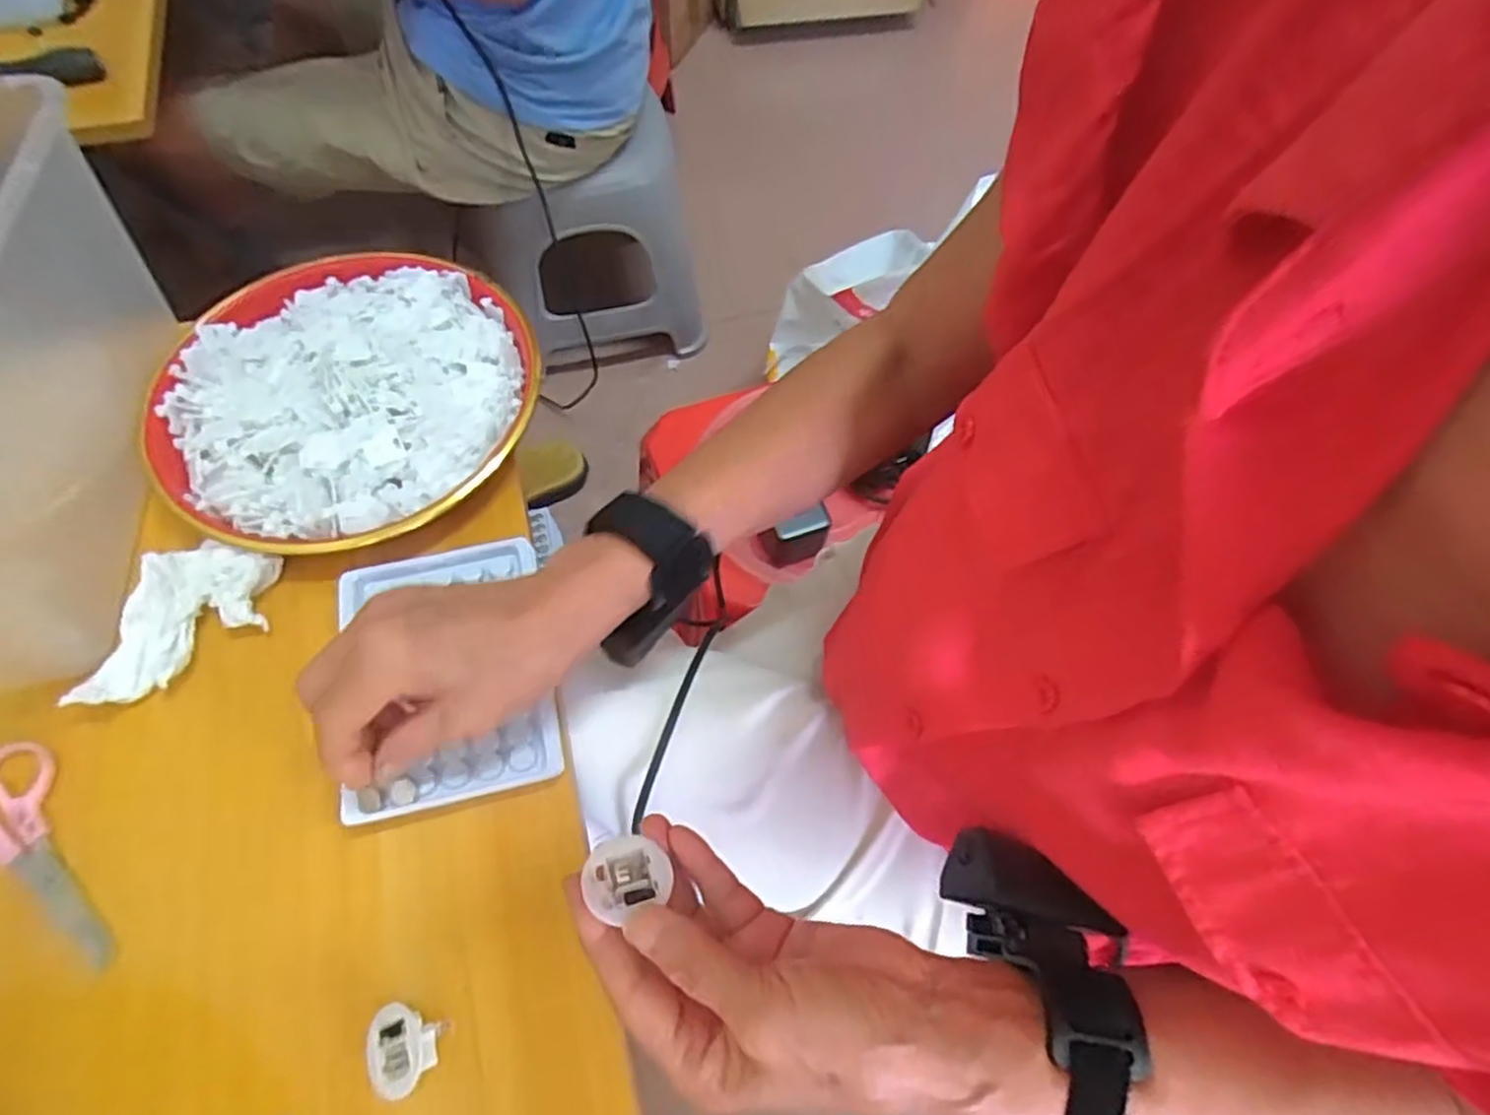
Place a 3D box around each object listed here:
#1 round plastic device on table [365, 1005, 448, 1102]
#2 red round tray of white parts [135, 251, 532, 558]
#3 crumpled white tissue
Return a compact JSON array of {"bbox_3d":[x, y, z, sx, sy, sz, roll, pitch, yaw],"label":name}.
[{"bbox_3d":[-0.139,0.204,0.305,0.027,0.035,0.031,-1,63,-4],"label":"round plastic device on table"},{"bbox_3d":[-0.235,-0.100,0.437,0.211,0.022,0.209,1,62,-3],"label":"red round tray of white parts"},{"bbox_3d":[-0.289,0.035,0.373,0.064,0.017,0.091,13,63,4],"label":"crumpled white tissue"}]

